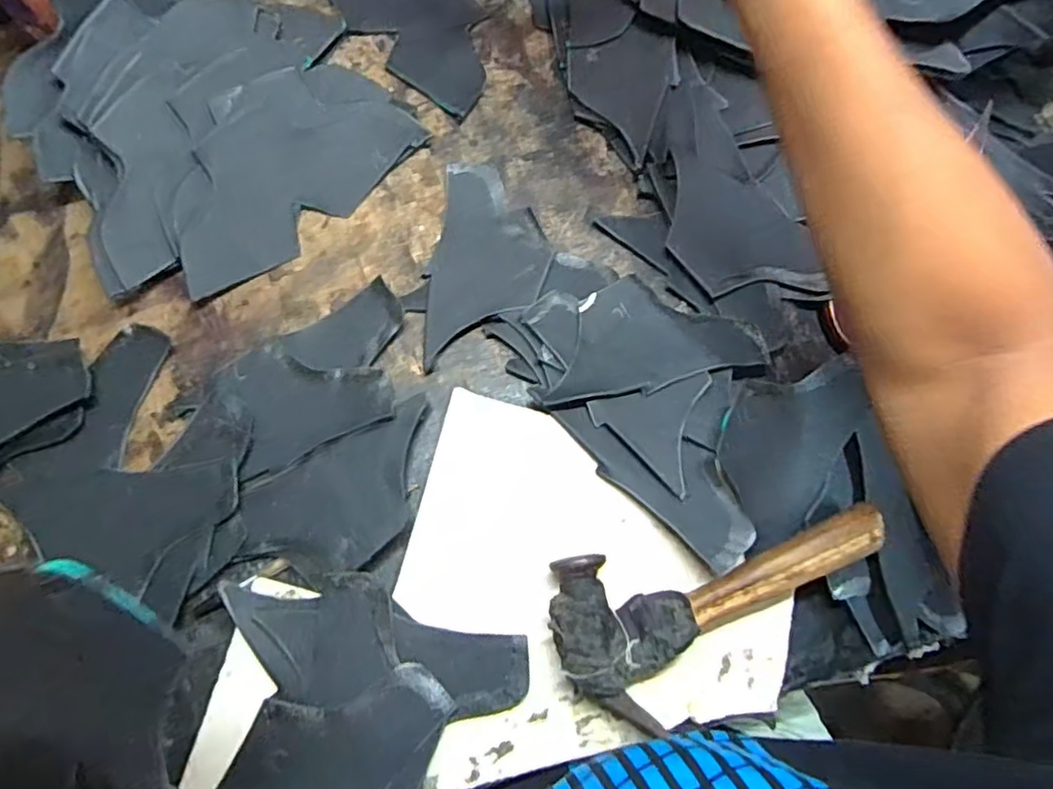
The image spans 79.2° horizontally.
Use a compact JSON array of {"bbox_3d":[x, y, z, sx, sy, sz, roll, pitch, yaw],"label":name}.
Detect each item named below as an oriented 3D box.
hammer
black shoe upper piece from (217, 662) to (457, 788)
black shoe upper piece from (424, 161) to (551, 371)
[{"bbox_3d":[0.108,0.118,0.342,0.192,0.037,0.092,-11,73,-4],"label":"hammer"},{"bbox_3d":[-0.107,0.193,0.322,0.076,0.006,0.139,35,76,10],"label":"black shoe upper piece"},{"bbox_3d":[-0.024,-0.090,0.434,0.074,0.010,0.140,5,73,1],"label":"black shoe upper piece"}]

